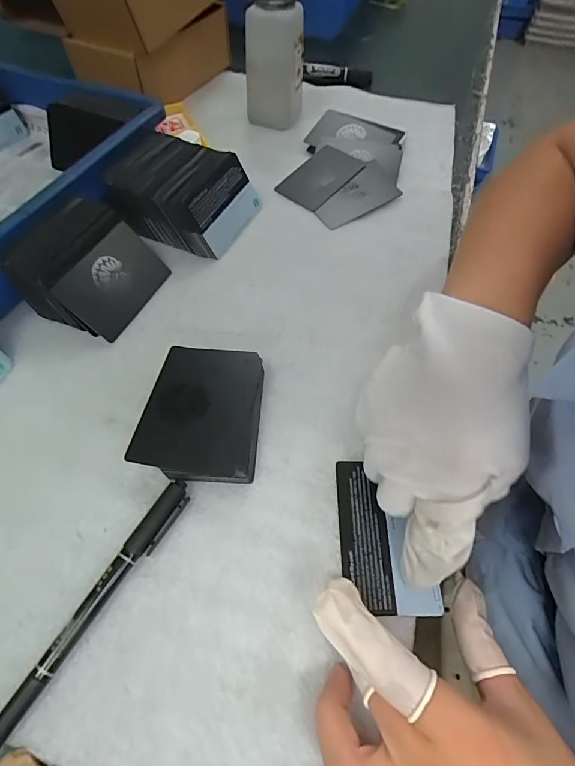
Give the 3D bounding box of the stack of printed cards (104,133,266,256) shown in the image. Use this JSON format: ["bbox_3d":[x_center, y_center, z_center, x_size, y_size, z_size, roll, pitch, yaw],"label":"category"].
[{"bbox_3d":[-0.089,-0.167,0.363,0.104,0.054,0.090,17,58,8],"label":"stack of printed cards"}]

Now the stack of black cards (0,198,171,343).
[{"bbox_3d":[-0.148,-0.087,0.311,0.071,0.055,0.089,22,59,11],"label":"stack of black cards"}]

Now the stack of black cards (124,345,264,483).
[{"bbox_3d":[-0.053,0.020,0.267,0.072,0.022,0.091,6,57,1],"label":"stack of black cards"}]

